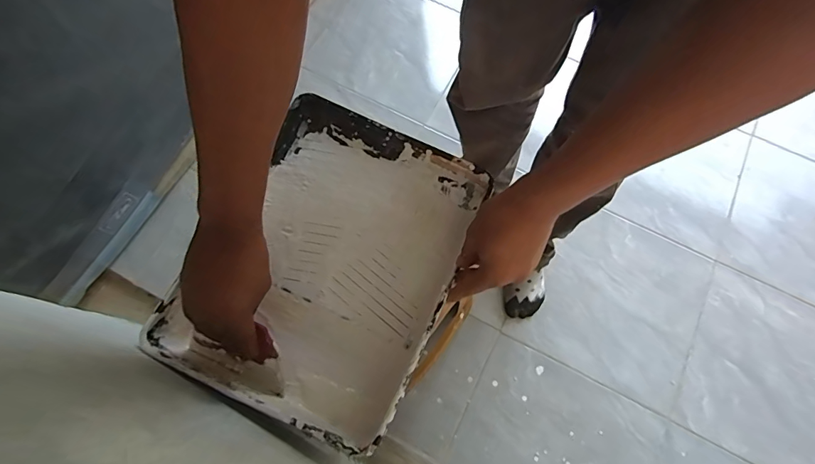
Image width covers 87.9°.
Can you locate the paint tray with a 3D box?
[{"bbox_3d":[-0.085,0.029,0.501,0.269,0.077,0.348,23,72,8],"label":"paint tray"}]

